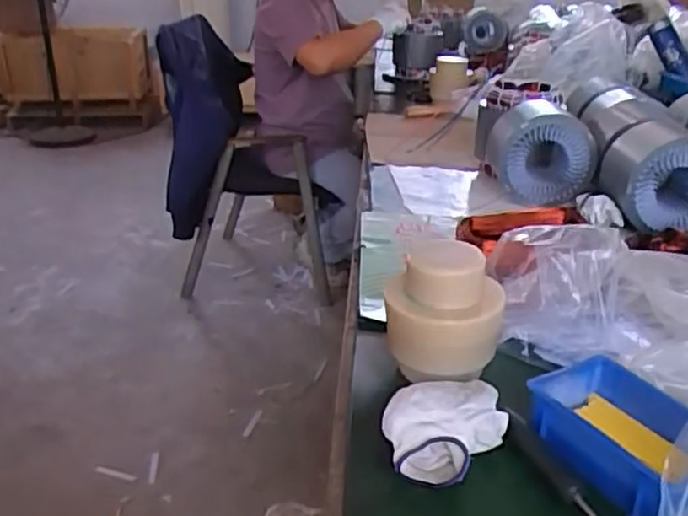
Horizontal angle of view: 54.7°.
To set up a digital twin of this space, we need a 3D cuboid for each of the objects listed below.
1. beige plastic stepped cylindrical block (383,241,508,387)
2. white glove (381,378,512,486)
[{"bbox_3d":[0.094,0.063,0.644,0.108,0.133,0.099,5,25,9],"label":"beige plastic stepped cylindrical block"},{"bbox_3d":[0.084,0.143,0.558,0.100,0.046,0.096,5,25,9],"label":"white glove"}]

